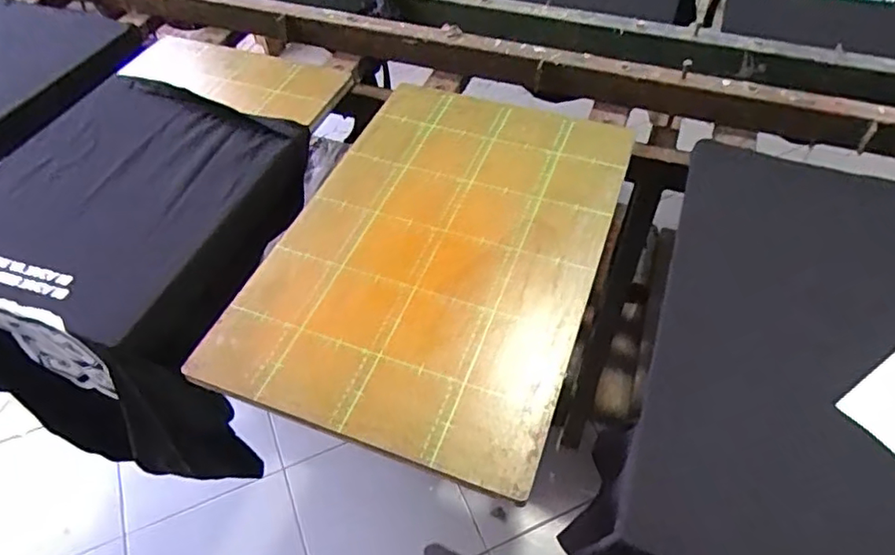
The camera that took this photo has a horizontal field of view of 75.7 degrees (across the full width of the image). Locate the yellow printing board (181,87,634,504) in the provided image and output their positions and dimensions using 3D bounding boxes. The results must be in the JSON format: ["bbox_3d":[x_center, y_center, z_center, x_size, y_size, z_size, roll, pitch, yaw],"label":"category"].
[{"bbox_3d":[-0.010,-0.065,0.761,0.407,0.019,0.579,16,54,14],"label":"yellow printing board"}]

